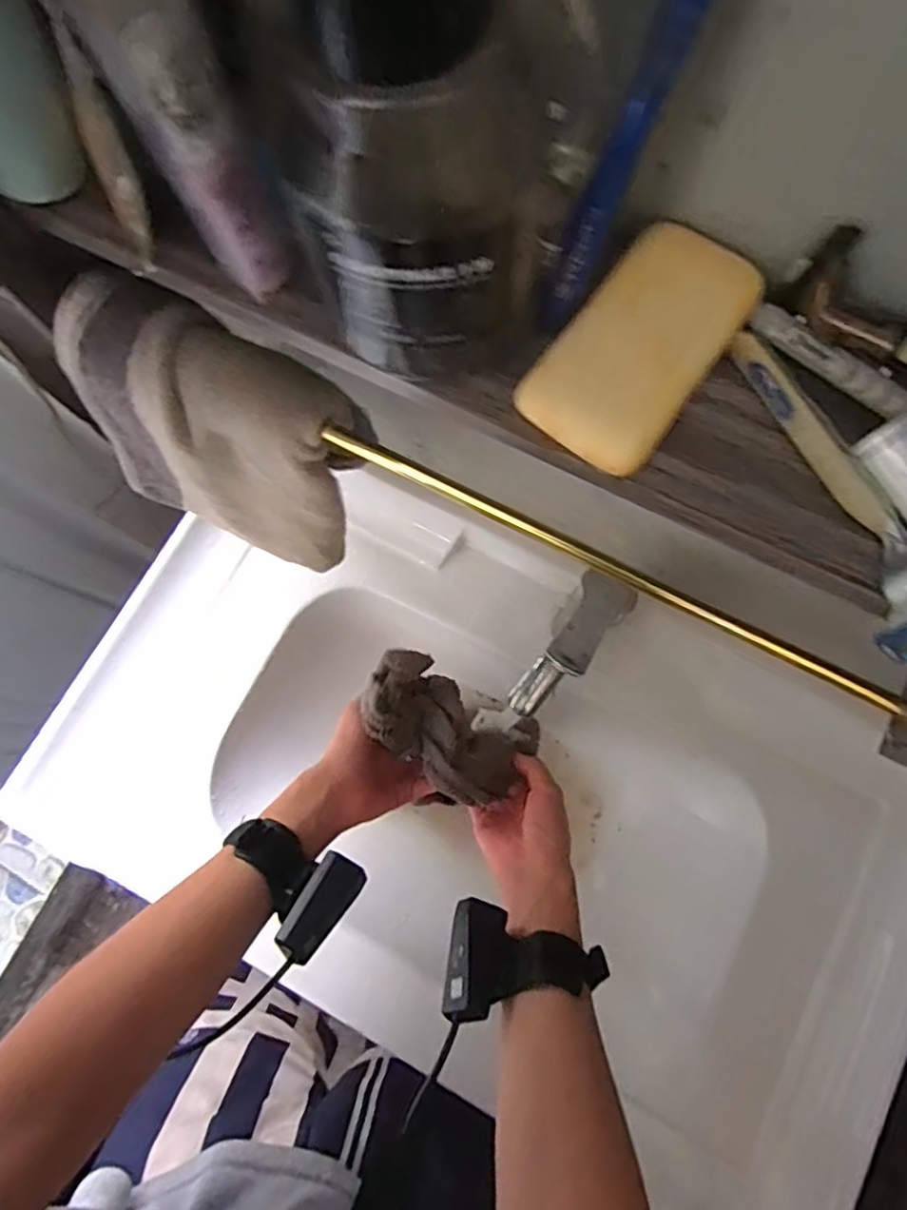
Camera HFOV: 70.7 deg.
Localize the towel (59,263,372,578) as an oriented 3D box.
[{"bbox_3d":[-0.143,-0.102,0.418,0.167,0.193,0.084,27,80,5],"label":"towel"}]

